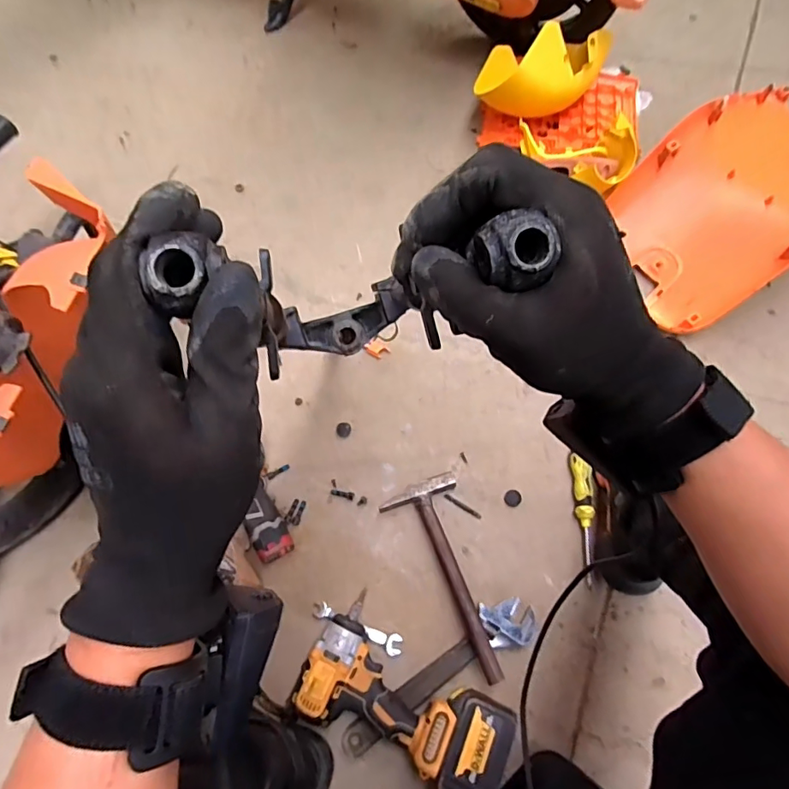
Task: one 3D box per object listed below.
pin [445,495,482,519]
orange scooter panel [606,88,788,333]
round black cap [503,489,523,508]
[{"bbox_3d":[0.104,0.169,0.764,0.061,0.004,0.009,31,70,13],"label":"pin"},{"bbox_3d":[0.624,-0.357,0.911,0.558,0.132,0.308,-34,72,-11],"label":"orange scooter panel"},{"bbox_3d":[0.180,0.157,0.764,0.026,0.004,0.025,0,67,0],"label":"round black cap"}]

